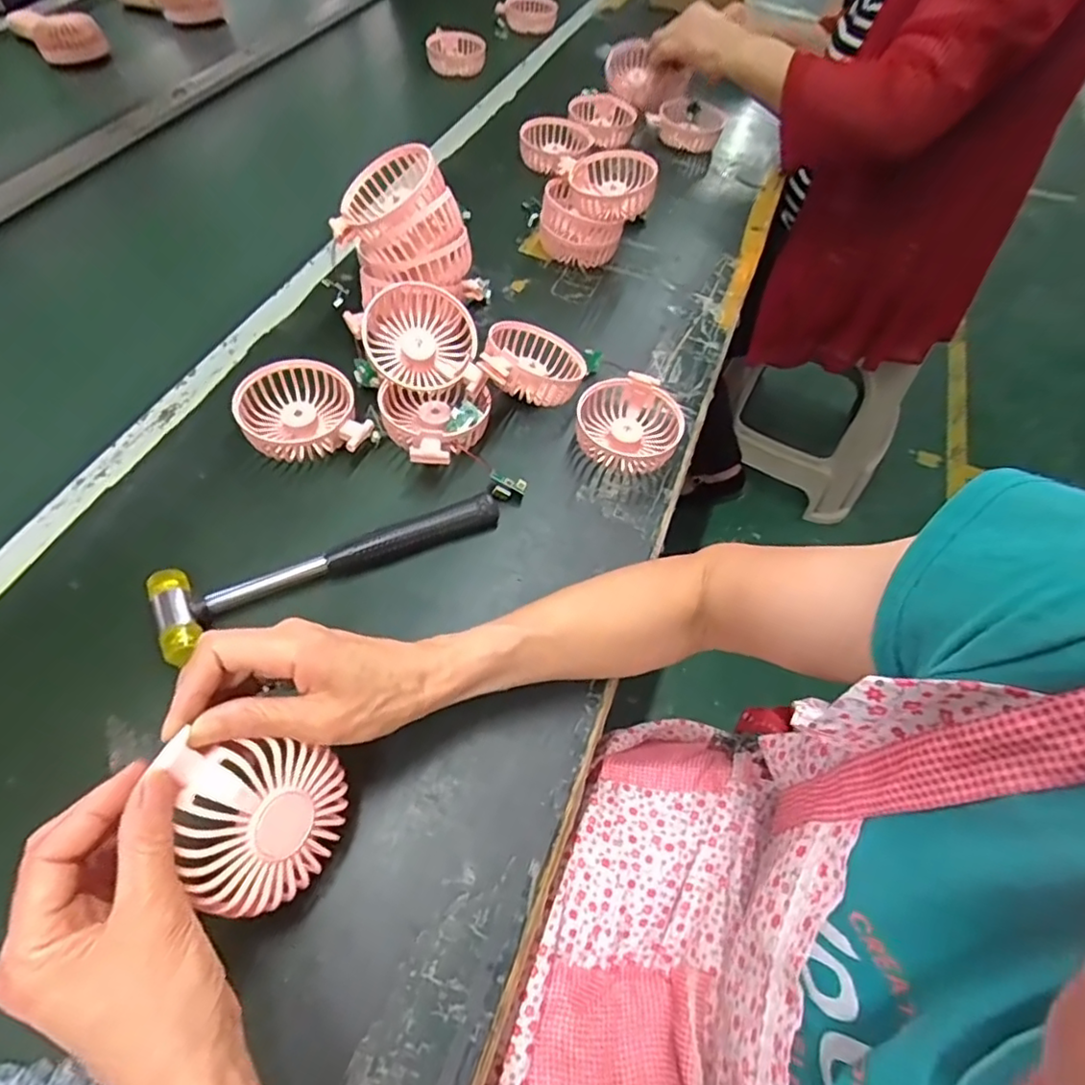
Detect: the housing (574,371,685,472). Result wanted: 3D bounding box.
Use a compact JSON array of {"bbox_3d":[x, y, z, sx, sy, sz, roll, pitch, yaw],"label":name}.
[{"bbox_3d":[0.075,-0.104,0.545,0.091,0.034,0.091,5,57,-2],"label":"housing"}]

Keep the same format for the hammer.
[{"bbox_3d":[-0.148,0.007,0.450,0.237,0.025,0.059,-27,64,-20],"label":"hammer"}]

